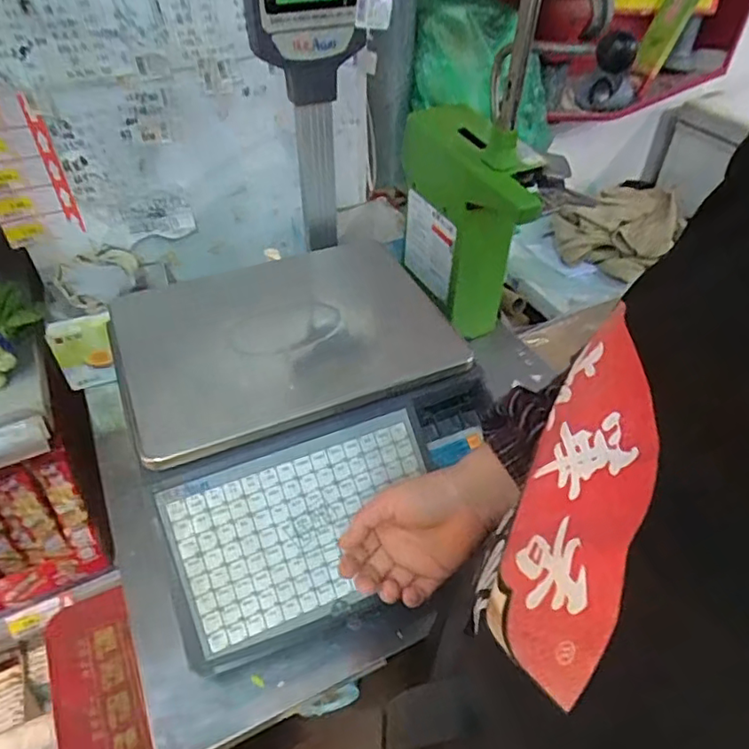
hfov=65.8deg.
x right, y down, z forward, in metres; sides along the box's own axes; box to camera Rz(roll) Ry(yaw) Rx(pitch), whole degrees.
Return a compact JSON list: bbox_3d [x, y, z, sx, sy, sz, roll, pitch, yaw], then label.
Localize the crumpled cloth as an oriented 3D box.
[{"bbox_3d":[0.632,-0.370,1.474,0.259,0.107,0.322,27,50,24],"label":"crumpled cloth"}]

